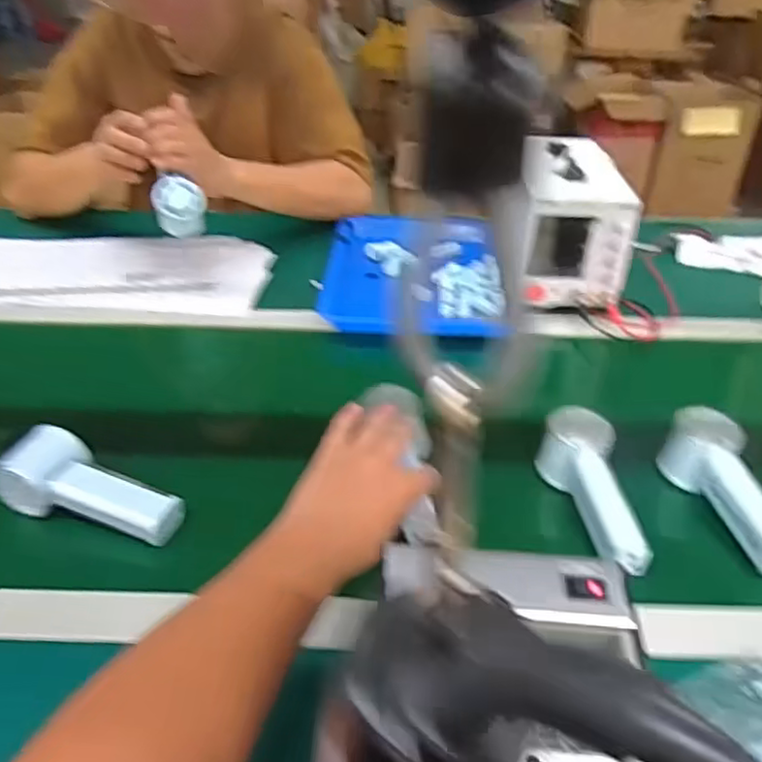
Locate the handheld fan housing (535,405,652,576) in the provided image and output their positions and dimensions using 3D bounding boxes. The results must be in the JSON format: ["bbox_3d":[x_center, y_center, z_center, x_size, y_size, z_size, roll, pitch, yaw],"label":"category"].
[{"bbox_3d":[0.174,0.088,0.560,0.058,0.054,0.147,0,35,-2],"label":"handheld fan housing"}]

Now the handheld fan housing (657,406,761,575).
[{"bbox_3d":[0.300,0.088,0.564,0.052,0.058,0.147,-9,36,-15],"label":"handheld fan housing"}]

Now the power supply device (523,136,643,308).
[{"bbox_3d":[0.256,-0.220,0.917,0.126,0.141,0.246,6,35,6],"label":"power supply device"}]

